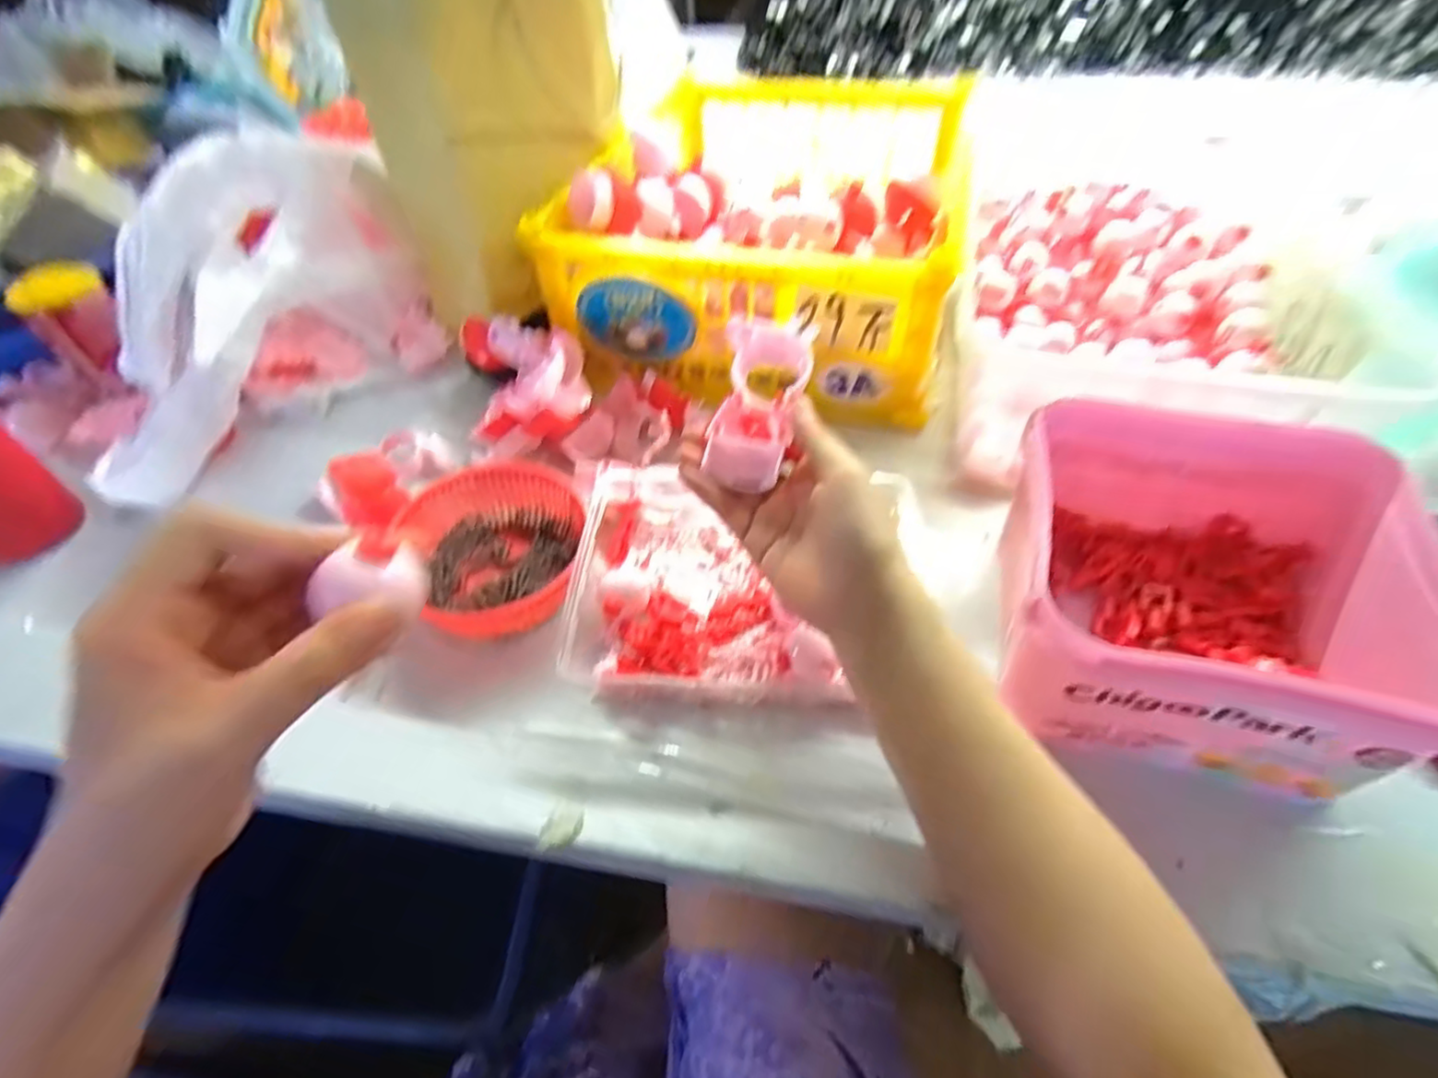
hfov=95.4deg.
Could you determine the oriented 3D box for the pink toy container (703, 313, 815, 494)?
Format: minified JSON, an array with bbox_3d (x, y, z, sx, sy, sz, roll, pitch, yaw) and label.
[{"bbox_3d":[0.023,-0.081,0.375,0.050,0.028,0.102,10,77,12],"label":"pink toy container"}]

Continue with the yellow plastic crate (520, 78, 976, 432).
[{"bbox_3d":[0.069,-0.338,0.683,0.353,0.137,0.470,12,50,13],"label":"yellow plastic crate"}]

